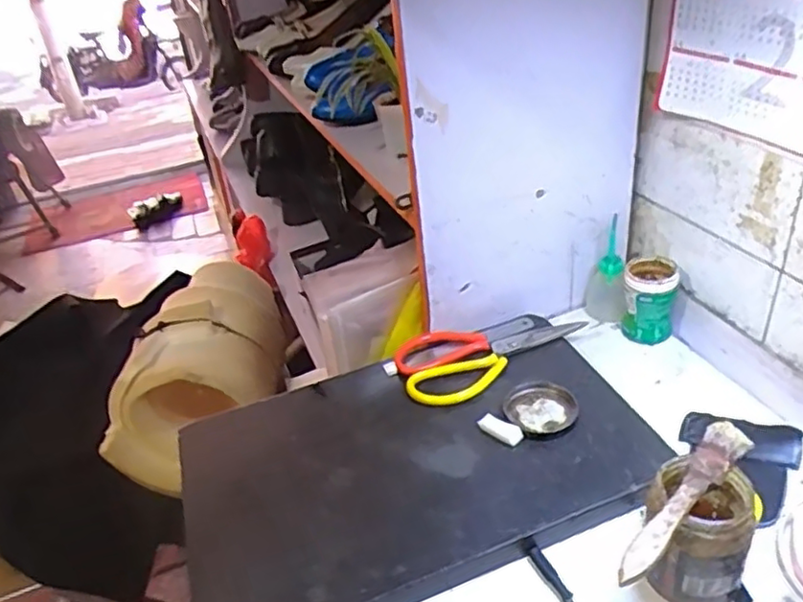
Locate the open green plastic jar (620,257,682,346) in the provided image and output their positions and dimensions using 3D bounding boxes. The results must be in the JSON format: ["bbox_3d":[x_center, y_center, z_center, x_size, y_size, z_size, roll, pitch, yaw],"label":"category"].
[{"bbox_3d":[0.268,-0.001,0.721,0.057,0.079,0.055,6,35,20],"label":"open green plastic jar"}]

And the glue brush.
[{"bbox_3d":[0.181,0.126,0.429,0.145,0.011,0.025,-31,40,-32],"label":"glue brush"}]

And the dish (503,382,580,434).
[{"bbox_3d":[0.130,0.099,0.624,0.063,0.009,0.061,-5,33,3],"label":"dish"}]

